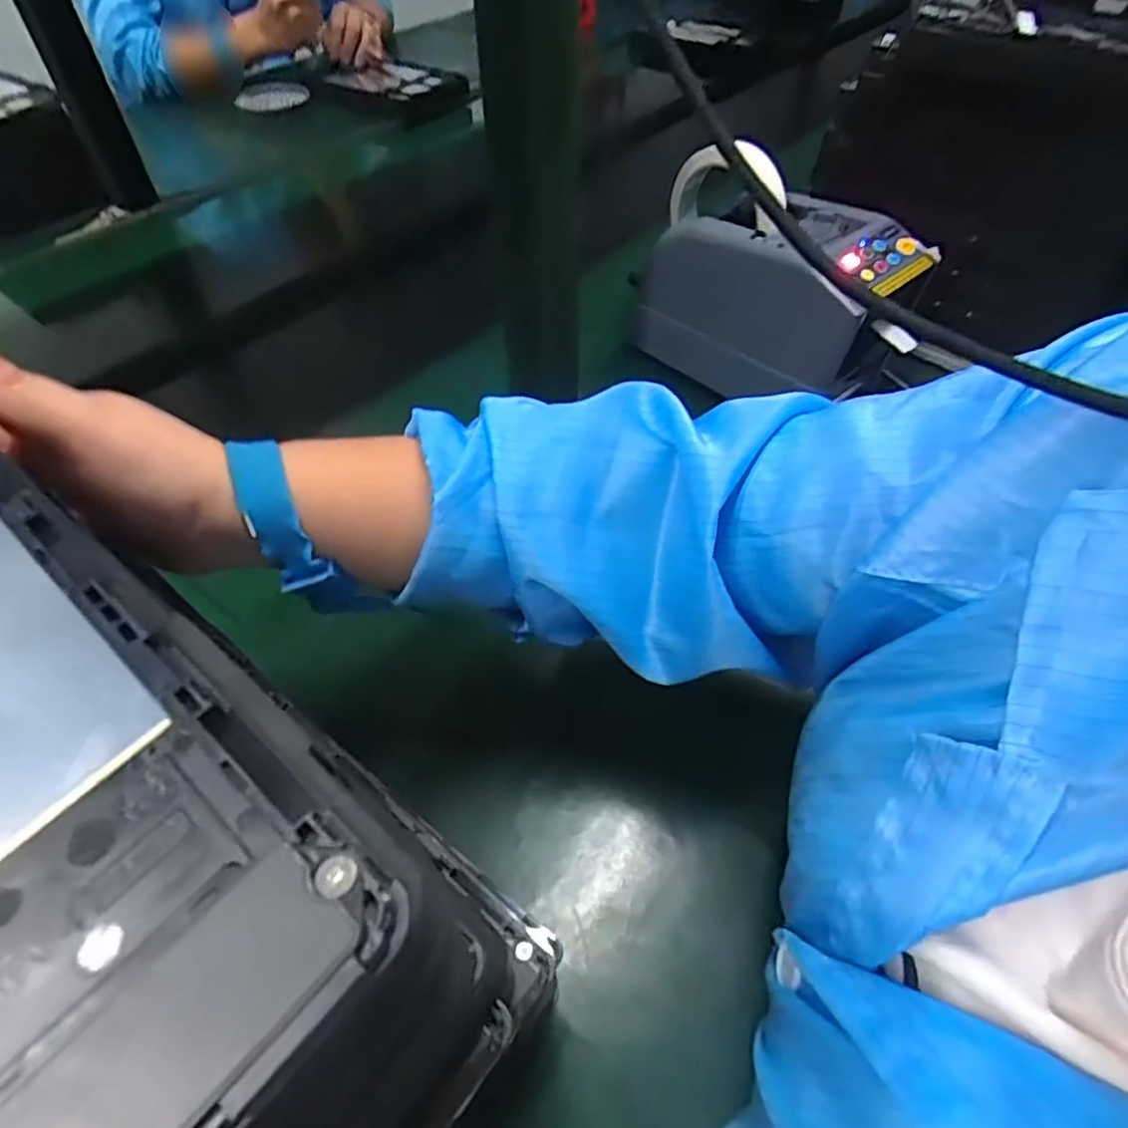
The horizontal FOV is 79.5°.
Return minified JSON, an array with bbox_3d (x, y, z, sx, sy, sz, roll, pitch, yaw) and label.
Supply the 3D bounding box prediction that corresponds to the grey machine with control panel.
[{"bbox_3d":[0.163,-0.221,0.542,0.205,0.138,0.117,26,56,20],"label":"grey machine with control panel"}]

